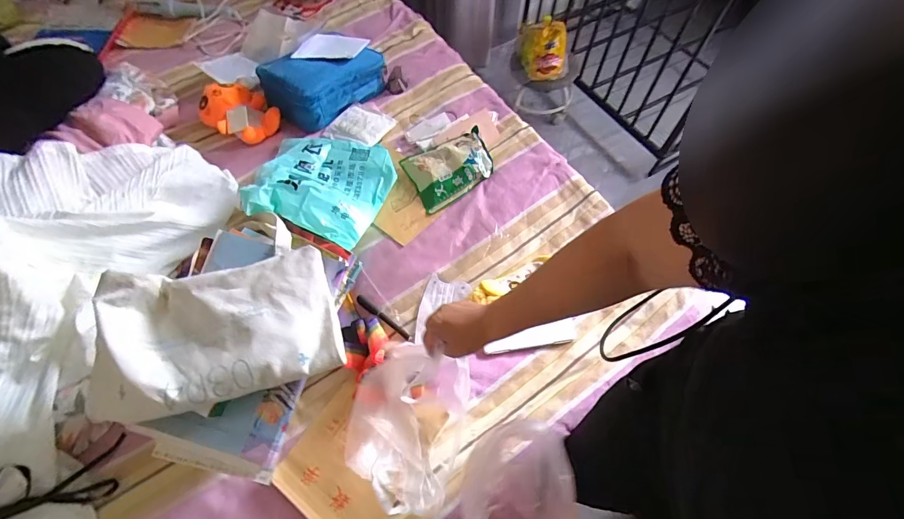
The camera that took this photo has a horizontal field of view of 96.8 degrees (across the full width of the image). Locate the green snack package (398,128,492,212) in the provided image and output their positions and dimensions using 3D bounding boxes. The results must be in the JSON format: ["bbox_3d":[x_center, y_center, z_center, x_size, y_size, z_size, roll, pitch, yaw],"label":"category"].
[{"bbox_3d":[0.000,-0.206,0.912,0.193,0.042,0.145,-24,63,-12],"label":"green snack package"}]

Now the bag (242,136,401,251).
[{"bbox_3d":[-0.268,-0.175,0.837,0.269,0.135,0.307,3,62,1],"label":"bag"}]

